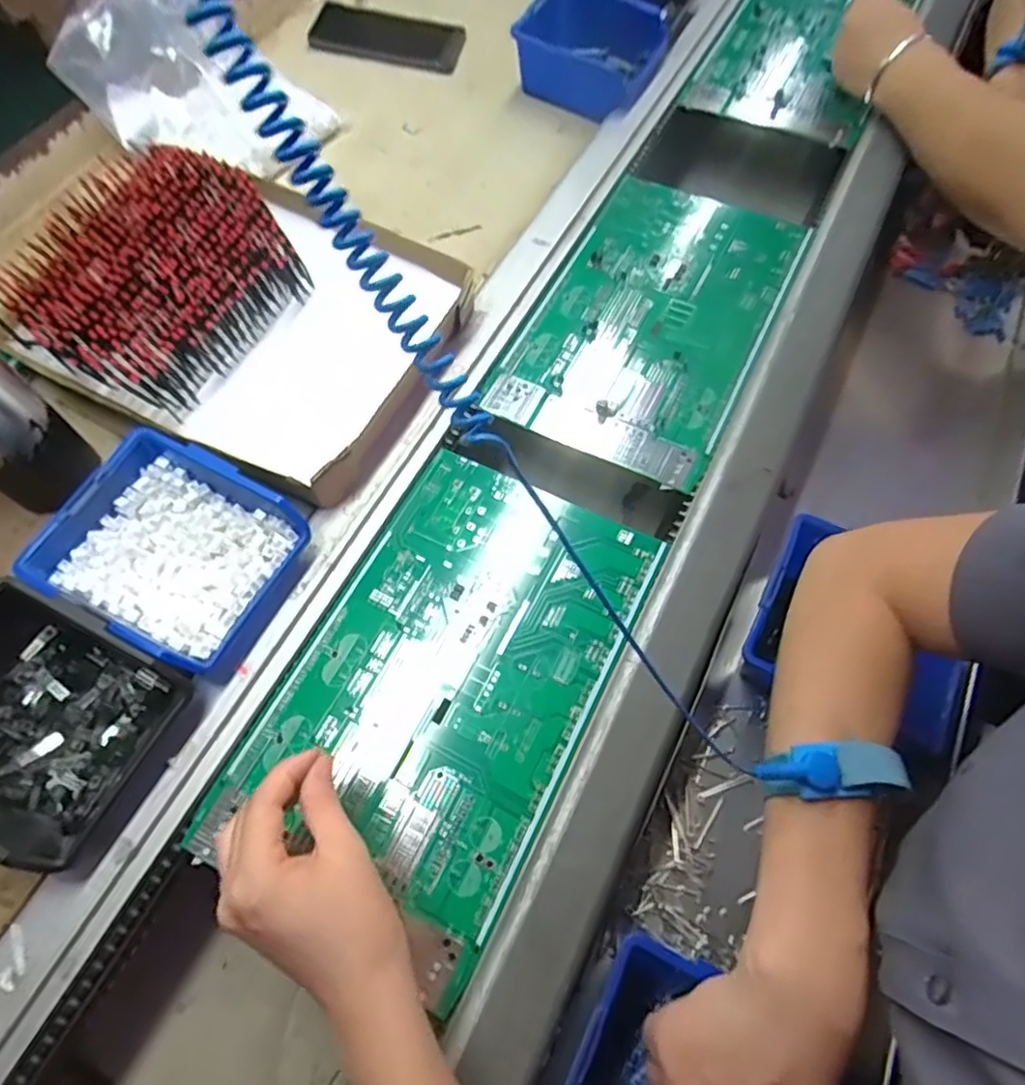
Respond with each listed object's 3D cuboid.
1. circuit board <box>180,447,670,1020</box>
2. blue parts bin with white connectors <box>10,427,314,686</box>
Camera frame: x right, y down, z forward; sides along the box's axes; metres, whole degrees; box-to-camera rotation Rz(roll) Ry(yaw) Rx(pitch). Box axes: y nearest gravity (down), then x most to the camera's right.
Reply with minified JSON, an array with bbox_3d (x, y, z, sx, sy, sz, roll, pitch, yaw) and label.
[{"bbox_3d":[-0.041,0.085,0.414,0.180,0.011,0.293,25,67,12],"label":"circuit board"},{"bbox_3d":[-0.215,0.009,0.424,0.134,0.068,0.119,25,67,12],"label":"blue parts bin with white connectors"}]

